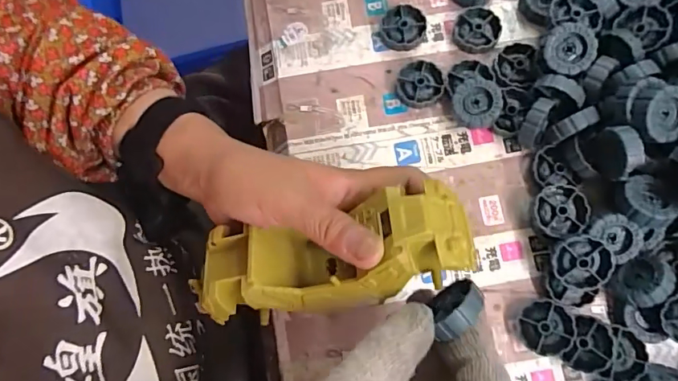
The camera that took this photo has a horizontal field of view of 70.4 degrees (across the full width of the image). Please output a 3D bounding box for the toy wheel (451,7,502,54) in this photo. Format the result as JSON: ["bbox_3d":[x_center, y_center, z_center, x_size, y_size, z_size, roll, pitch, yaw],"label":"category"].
[{"bbox_3d":[0.117,-0.135,0.405,0.037,0.010,0.040,0,75,1],"label":"toy wheel"}]

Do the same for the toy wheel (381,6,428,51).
[{"bbox_3d":[0.056,-0.140,0.411,0.037,0.010,0.039,0,75,1],"label":"toy wheel"}]

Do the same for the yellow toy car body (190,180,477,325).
[{"bbox_3d":[-0.005,0.040,0.285,0.162,0.045,0.060,-15,75,15],"label":"yellow toy car body"}]

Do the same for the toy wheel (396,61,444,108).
[{"bbox_3d":[0.067,-0.088,0.395,0.038,0.010,0.040,0,75,1],"label":"toy wheel"}]

